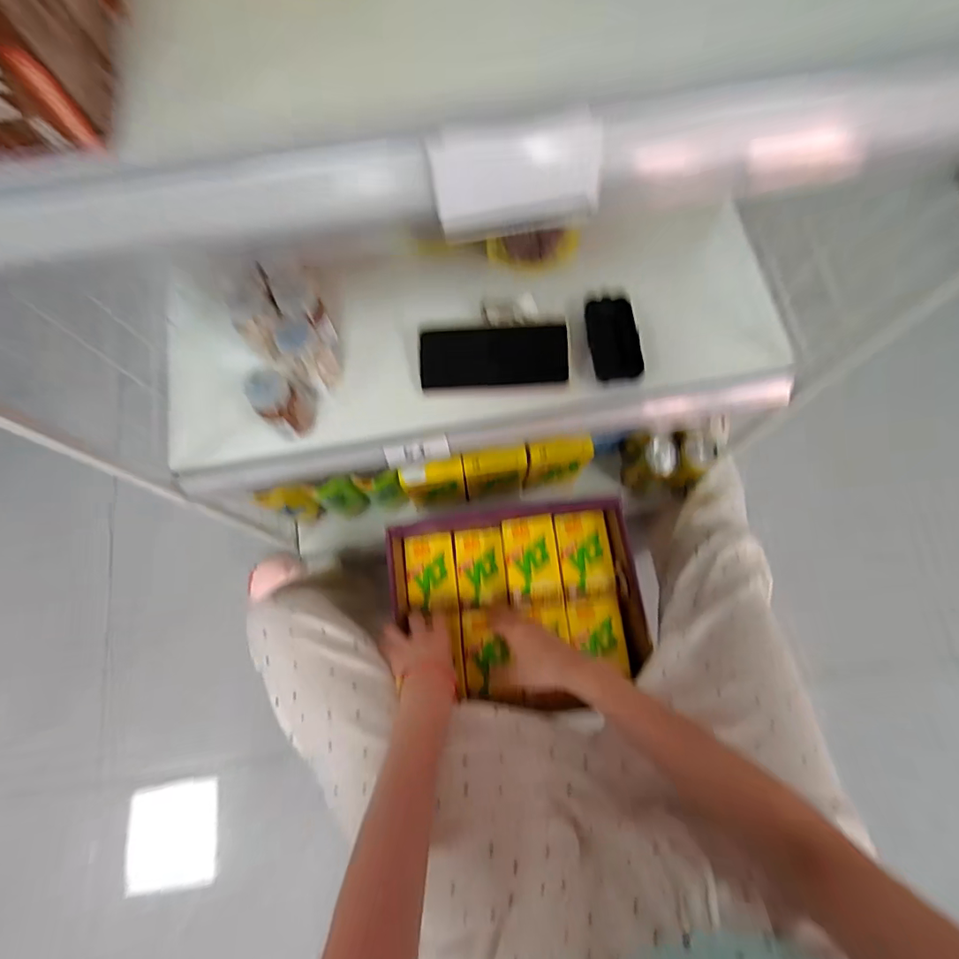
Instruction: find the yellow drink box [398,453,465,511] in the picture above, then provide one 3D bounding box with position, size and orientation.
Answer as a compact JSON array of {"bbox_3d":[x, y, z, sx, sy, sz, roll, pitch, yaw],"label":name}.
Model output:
[{"bbox_3d":[-0.067,0.010,0.787,0.091,0.149,0.034,-13,76,-3],"label":"yellow drink box"}]

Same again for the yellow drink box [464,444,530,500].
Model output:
[{"bbox_3d":[0.025,-0.009,0.796,0.095,0.163,0.041,-6,76,-1],"label":"yellow drink box"}]

